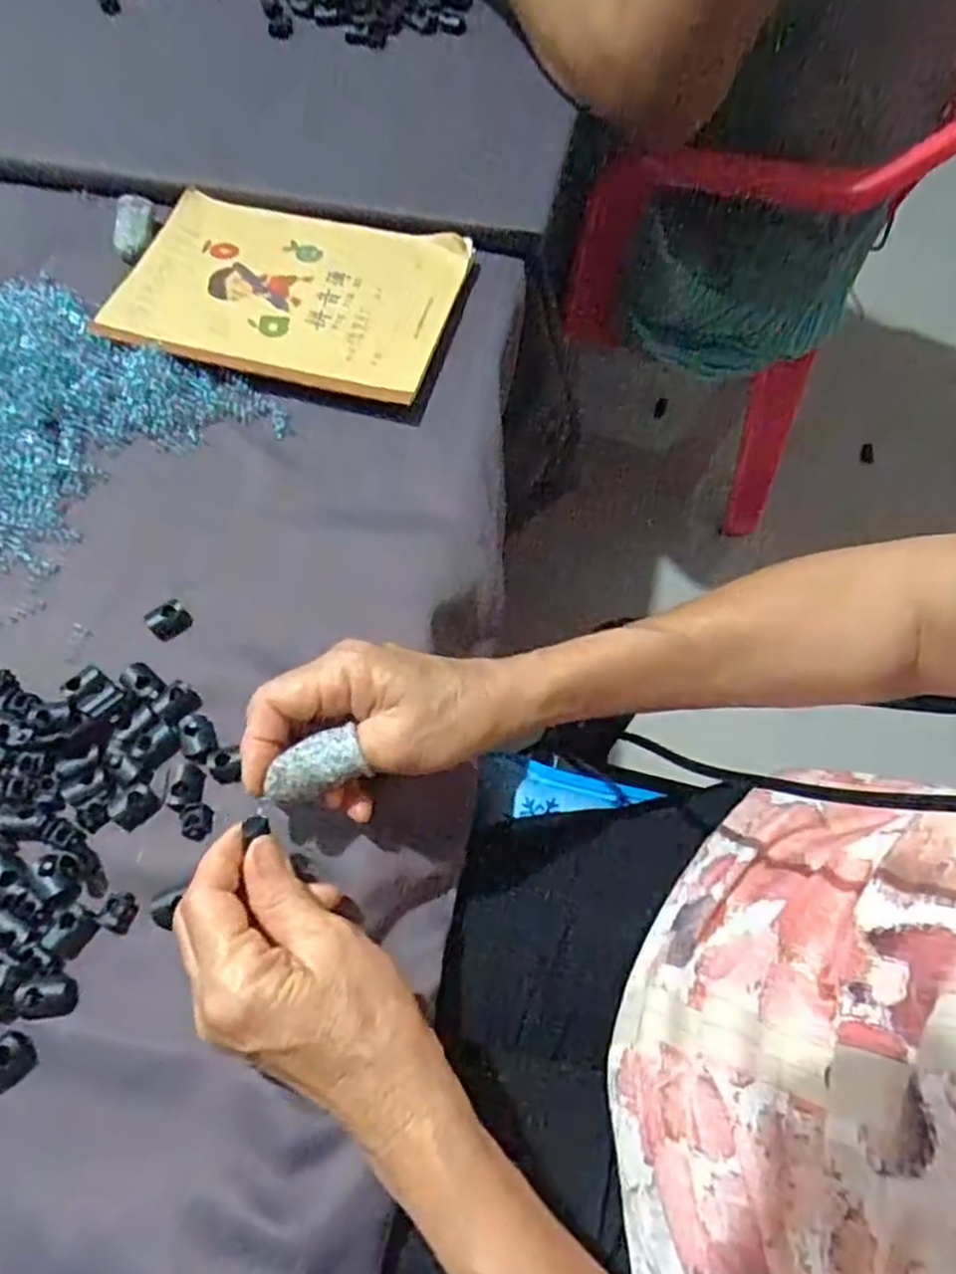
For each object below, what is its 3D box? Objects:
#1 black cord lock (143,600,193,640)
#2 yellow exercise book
[{"bbox_3d":[-0.160,-0.009,0.384,0.019,0.012,0.015,-39,70,-16],"label":"black cord lock"},{"bbox_3d":[-0.118,-0.222,0.474,0.202,0.015,0.136,14,66,7],"label":"yellow exercise book"}]

